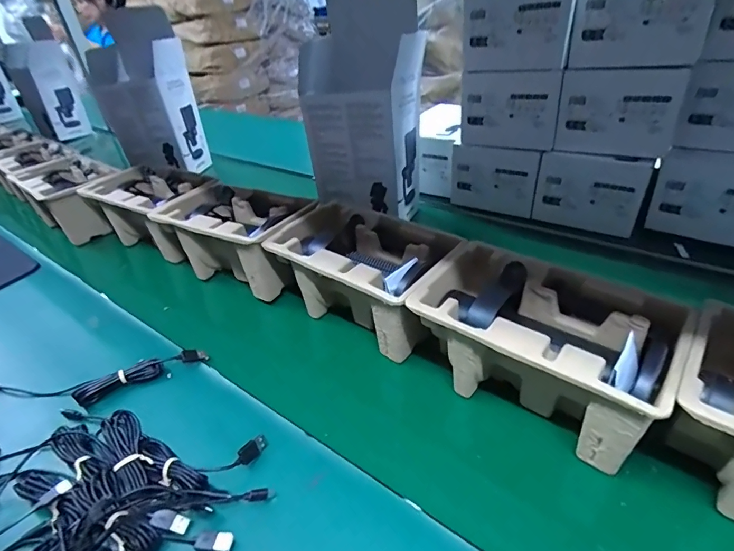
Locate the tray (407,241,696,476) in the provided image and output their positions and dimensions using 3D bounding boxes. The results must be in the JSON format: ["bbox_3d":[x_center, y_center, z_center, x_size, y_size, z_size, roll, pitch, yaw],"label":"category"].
[{"bbox_3d":[0.165,0.070,0.411,0.224,0.107,0.137,22,39,34],"label":"tray"}]

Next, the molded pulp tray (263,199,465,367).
[{"bbox_3d":[-0.009,0.003,0.532,0.221,0.109,0.141,20,38,32],"label":"molded pulp tray"}]

